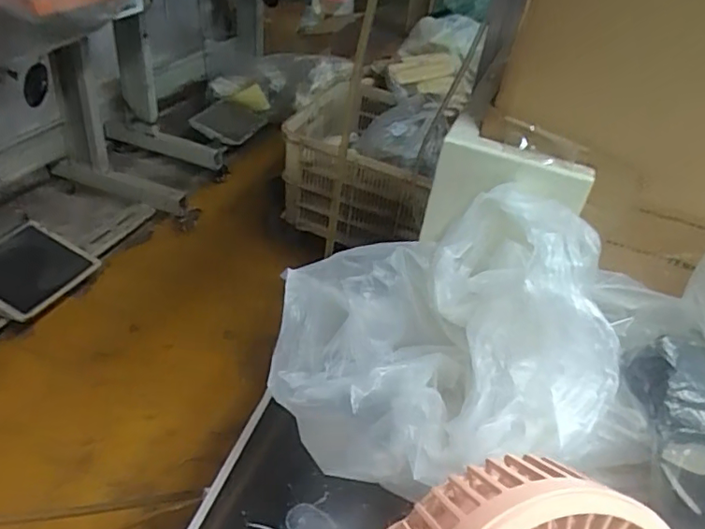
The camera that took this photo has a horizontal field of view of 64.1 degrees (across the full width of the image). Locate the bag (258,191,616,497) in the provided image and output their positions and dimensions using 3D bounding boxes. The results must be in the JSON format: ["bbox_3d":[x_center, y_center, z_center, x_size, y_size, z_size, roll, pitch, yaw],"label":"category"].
[{"bbox_3d":[0.048,0.045,0.352,0.182,0.155,0.131,5,38,-5],"label":"bag"}]

